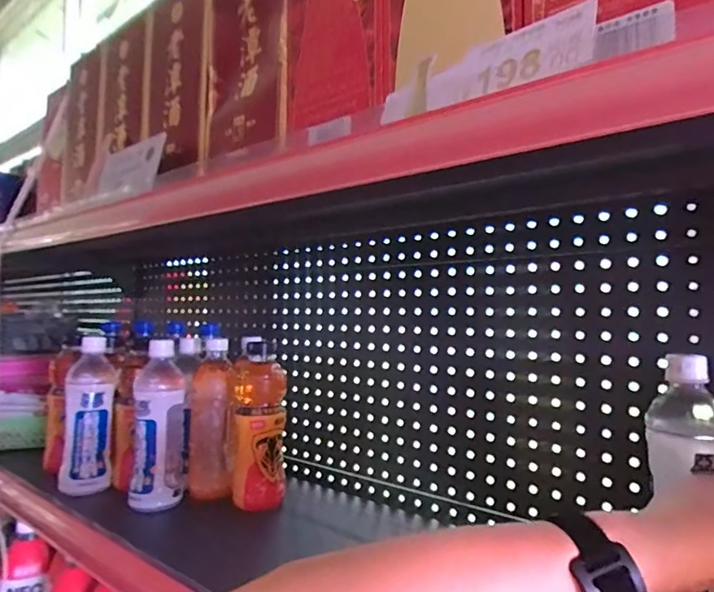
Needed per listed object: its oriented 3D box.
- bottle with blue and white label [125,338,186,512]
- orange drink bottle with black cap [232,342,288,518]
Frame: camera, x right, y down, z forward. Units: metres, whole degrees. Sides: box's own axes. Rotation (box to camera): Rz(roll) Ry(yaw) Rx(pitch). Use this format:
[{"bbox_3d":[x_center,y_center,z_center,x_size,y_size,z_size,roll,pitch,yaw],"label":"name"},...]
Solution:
[{"bbox_3d":[-0.263,0.168,0.635,0.059,0.208,0.057,0,-1,-7],"label":"bottle with blue and white label"},{"bbox_3d":[-0.130,0.171,0.636,0.068,0.210,0.068,0,-1,-12],"label":"orange drink bottle with black cap"}]

